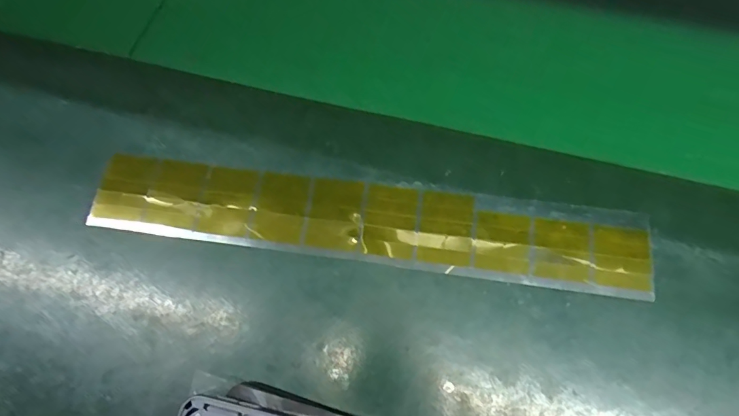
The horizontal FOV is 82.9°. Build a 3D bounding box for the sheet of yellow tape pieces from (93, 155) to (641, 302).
[{"bbox_3d":[-0.003,0.009,0.242,0.313,0.007,0.041,7,75,4],"label":"sheet of yellow tape pieces"}]

